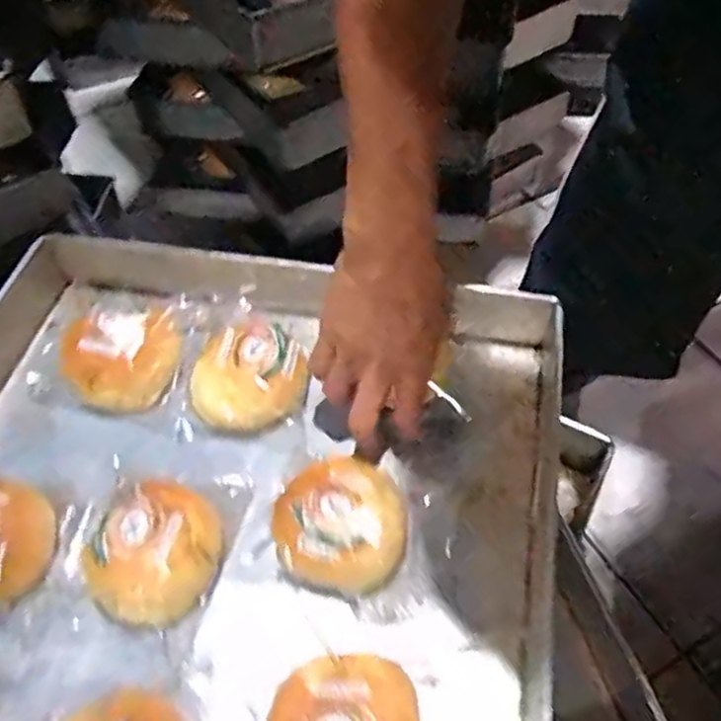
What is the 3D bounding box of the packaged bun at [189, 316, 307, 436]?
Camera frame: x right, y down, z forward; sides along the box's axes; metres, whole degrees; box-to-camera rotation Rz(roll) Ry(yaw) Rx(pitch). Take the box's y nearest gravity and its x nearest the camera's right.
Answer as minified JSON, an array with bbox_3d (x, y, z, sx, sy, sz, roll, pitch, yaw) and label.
[{"bbox_3d":[-0.090,0.013,0.548,0.088,0.057,0.075,-19,52,-12],"label":"packaged bun"}]

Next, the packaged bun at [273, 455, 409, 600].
[{"bbox_3d":[-0.012,0.108,0.472,0.086,0.048,0.087,-2,51,2],"label":"packaged bun"}]

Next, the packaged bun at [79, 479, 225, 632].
[{"bbox_3d":[-0.139,0.129,0.463,0.088,0.046,0.082,-2,51,2],"label":"packaged bun"}]

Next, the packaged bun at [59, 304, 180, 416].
[{"bbox_3d":[-0.196,-0.006,0.565,0.089,0.049,0.080,-19,52,-12],"label":"packaged bun"}]

